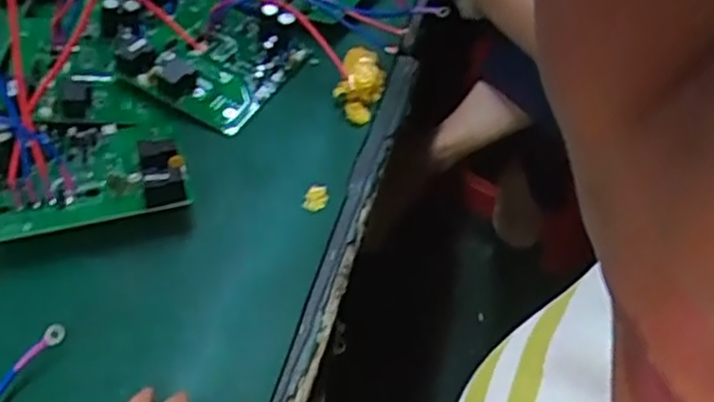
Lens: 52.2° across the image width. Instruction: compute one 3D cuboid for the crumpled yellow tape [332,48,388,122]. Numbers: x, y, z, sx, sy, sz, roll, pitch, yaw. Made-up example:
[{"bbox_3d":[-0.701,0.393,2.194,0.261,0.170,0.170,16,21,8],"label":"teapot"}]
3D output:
[{"bbox_3d":[0.003,-0.114,0.707,0.041,0.025,0.089,12,45,8],"label":"crumpled yellow tape"}]

